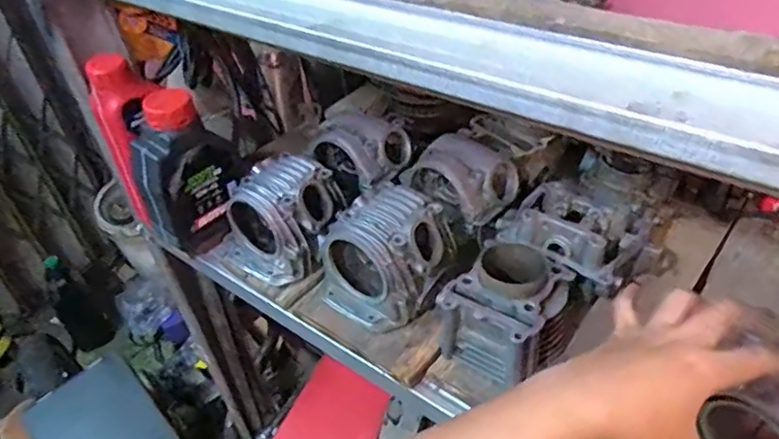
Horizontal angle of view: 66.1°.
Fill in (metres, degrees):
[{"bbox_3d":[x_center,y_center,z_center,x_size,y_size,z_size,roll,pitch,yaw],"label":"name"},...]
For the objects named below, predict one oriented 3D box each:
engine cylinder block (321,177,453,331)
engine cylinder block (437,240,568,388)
[{"bbox_3d":[-0.009,0.037,0.657,0.130,0.103,0.124,22,48,29],"label":"engine cylinder block"},{"bbox_3d":[0.115,0.089,0.593,0.100,0.075,0.117,24,49,31],"label":"engine cylinder block"}]

